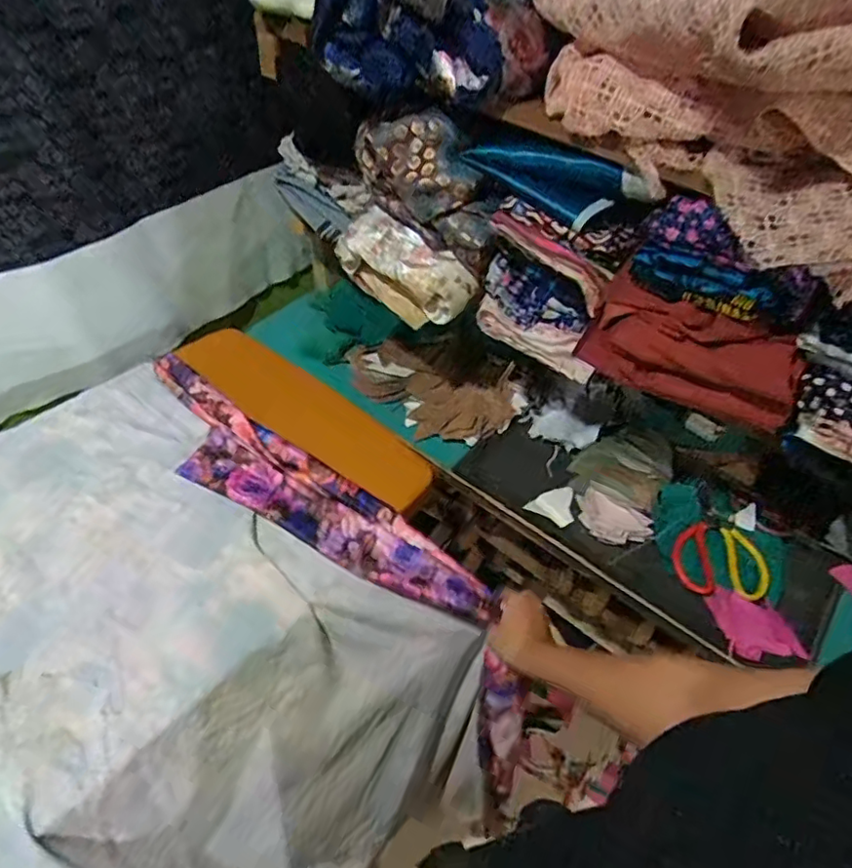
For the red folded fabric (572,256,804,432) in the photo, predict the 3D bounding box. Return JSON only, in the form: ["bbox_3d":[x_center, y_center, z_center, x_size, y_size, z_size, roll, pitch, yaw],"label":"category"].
[{"bbox_3d":[0.288,-0.084,0.634,0.224,0.096,0.054,27,52,18],"label":"red folded fabric"}]

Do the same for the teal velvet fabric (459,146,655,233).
[{"bbox_3d":[0.146,-0.294,0.672,0.225,0.079,0.017,32,53,22],"label":"teal velvet fabric"}]

